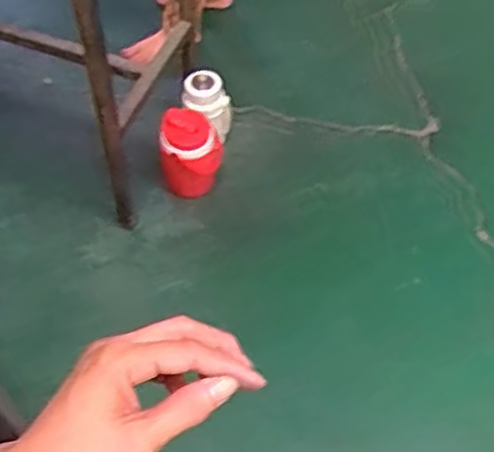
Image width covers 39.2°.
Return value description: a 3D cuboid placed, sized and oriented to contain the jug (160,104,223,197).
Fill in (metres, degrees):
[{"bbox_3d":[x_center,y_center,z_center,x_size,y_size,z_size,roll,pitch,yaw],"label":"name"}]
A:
[{"bbox_3d":[-0.127,-0.170,1.592,0.134,0.183,0.131,1,56,-1],"label":"jug"}]

